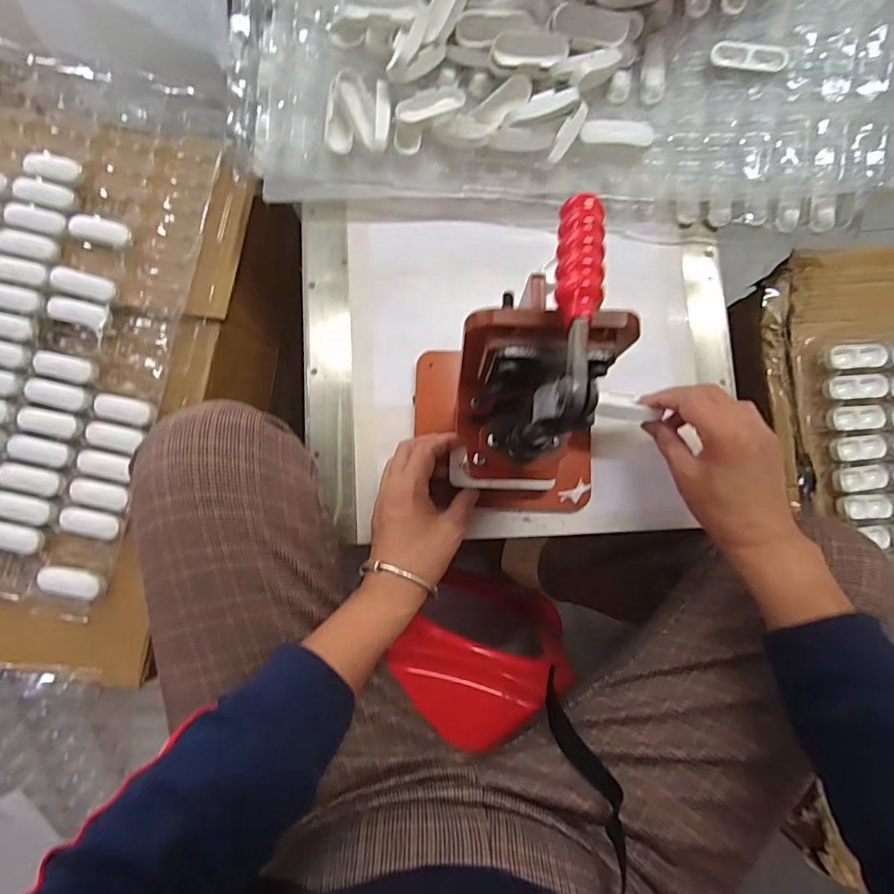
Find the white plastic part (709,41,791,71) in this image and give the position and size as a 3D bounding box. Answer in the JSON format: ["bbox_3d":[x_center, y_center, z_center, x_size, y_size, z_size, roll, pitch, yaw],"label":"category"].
[{"bbox_3d":[0.272,-0.351,0.460,0.063,0.004,0.019,15,103,11],"label":"white plastic part"}]

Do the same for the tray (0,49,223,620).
[{"bbox_3d":[-0.485,-0.148,0.554,0.382,0.025,0.562,13,84,1],"label":"tray"}]

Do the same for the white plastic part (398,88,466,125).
[{"bbox_3d":[-0.015,-0.304,0.452,0.063,0.010,0.024,-17,84,-3],"label":"white plastic part"}]

